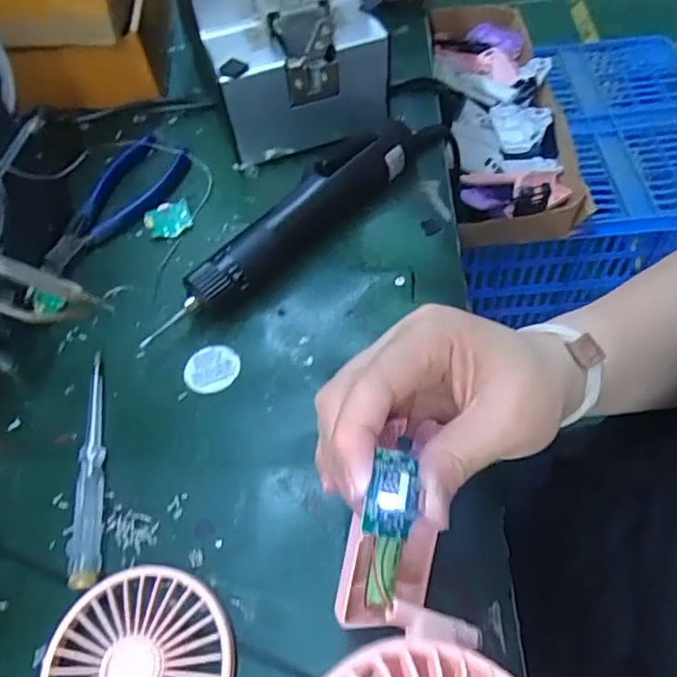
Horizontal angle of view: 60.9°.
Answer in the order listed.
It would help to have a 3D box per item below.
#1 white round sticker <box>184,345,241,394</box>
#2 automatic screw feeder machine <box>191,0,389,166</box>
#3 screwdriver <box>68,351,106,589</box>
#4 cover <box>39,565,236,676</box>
[{"bbox_3d":[-0.079,0.019,0.359,0.034,0.004,0.034,-2,58,4],"label":"white round sticker"},{"bbox_3d":[-0.049,-0.252,0.437,0.124,0.150,0.167,-18,59,-7],"label":"automatic screw feeder machine"},{"bbox_3d":[-0.139,0.075,0.322,0.015,0.014,0.122,-11,58,-1],"label":"screwdriver"},{"bbox_3d":[-0.094,0.155,0.269,0.087,0.015,0.086,-3,58,4],"label":"cover"}]

